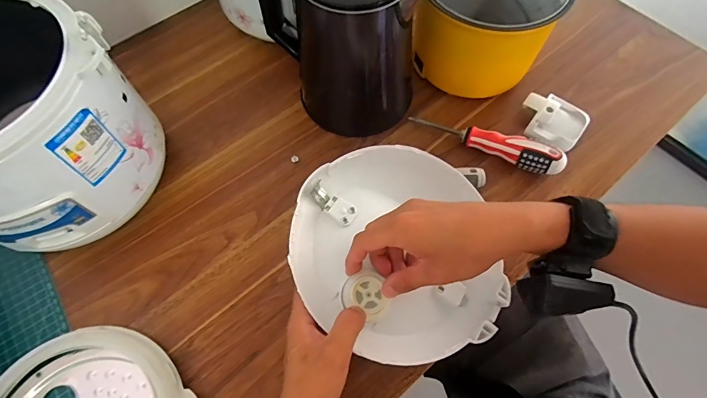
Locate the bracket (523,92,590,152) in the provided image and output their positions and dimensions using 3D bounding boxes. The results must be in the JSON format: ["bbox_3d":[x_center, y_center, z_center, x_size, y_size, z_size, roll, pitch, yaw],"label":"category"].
[{"bbox_3d":[0.249,-0.100,0.476,0.076,0.020,0.073,37,71,15],"label":"bracket"}]

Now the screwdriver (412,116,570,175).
[{"bbox_3d":[0.159,-0.071,0.454,0.175,0.039,0.027,27,69,12],"label":"screwdriver"}]

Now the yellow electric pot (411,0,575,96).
[{"bbox_3d":[0.162,-0.231,0.464,0.149,0.159,0.150,0,66,0],"label":"yellow electric pot"}]

